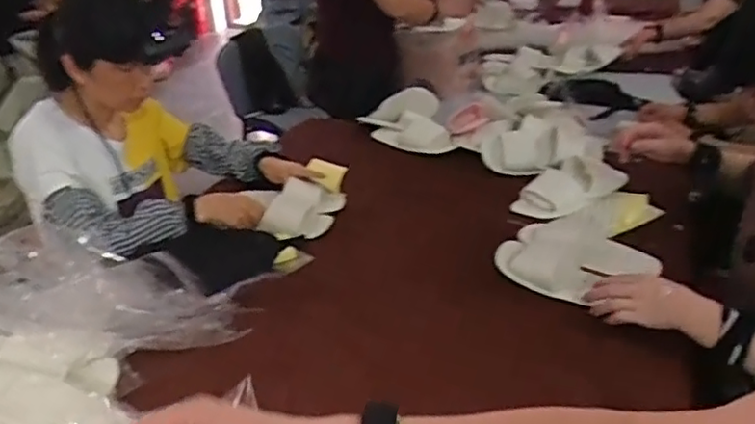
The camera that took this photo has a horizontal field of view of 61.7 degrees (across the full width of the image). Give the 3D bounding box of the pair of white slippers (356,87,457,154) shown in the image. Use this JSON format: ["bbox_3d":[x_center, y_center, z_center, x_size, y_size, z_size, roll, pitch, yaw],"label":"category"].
[{"bbox_3d":[0.092,-0.239,1.632,0.281,0.104,0.174,23,38,37],"label":"pair of white slippers"}]

